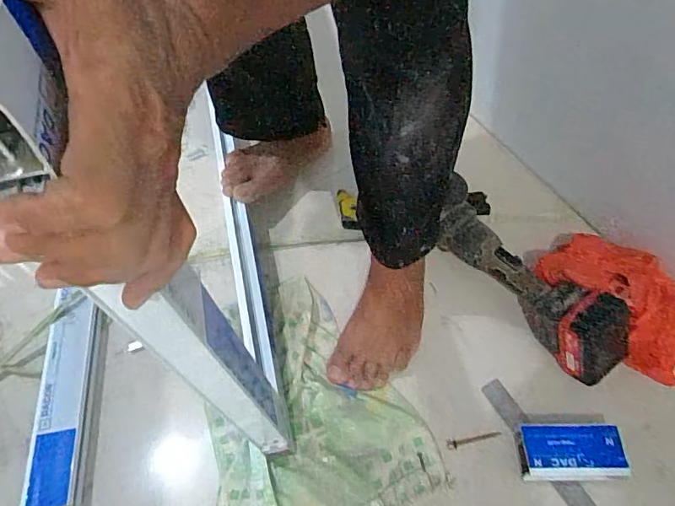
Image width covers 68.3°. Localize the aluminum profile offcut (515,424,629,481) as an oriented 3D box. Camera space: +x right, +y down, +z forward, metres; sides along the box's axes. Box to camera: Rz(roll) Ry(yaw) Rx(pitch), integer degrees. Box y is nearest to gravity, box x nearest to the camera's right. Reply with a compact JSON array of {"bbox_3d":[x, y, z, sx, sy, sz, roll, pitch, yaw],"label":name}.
[{"bbox_3d":[0.283,0.245,0.611,0.115,0.044,0.063,0,57,4],"label":"aluminum profile offcut"}]

